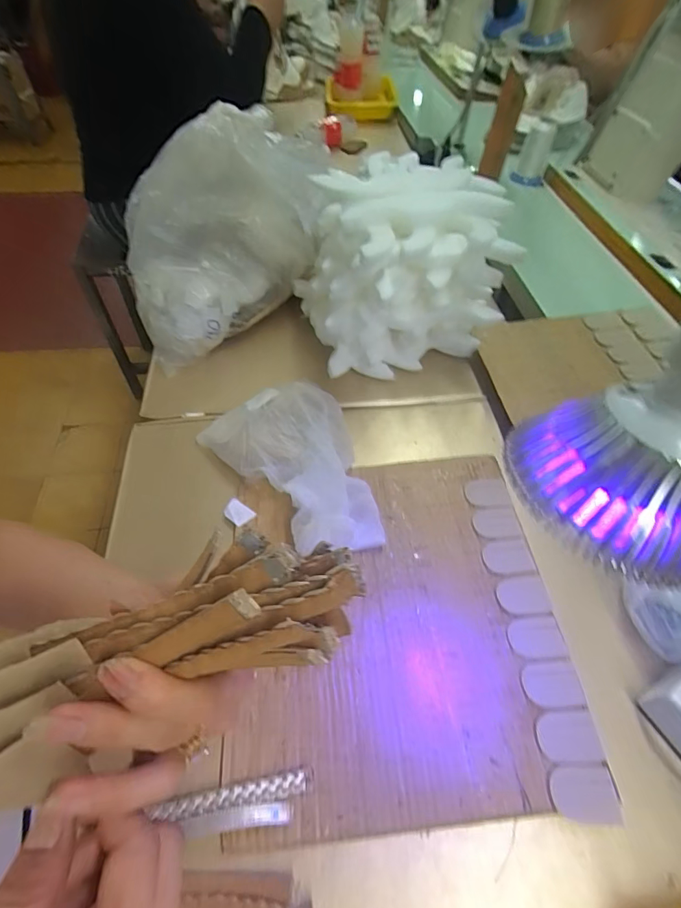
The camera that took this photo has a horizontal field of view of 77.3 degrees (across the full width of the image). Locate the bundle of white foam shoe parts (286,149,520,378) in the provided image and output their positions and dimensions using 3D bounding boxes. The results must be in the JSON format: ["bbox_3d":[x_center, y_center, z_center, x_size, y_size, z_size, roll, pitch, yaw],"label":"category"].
[{"bbox_3d":[0.077,-0.231,0.544,0.230,0.174,0.170,-9,54,-10],"label":"bundle of white foam shoe parts"}]

